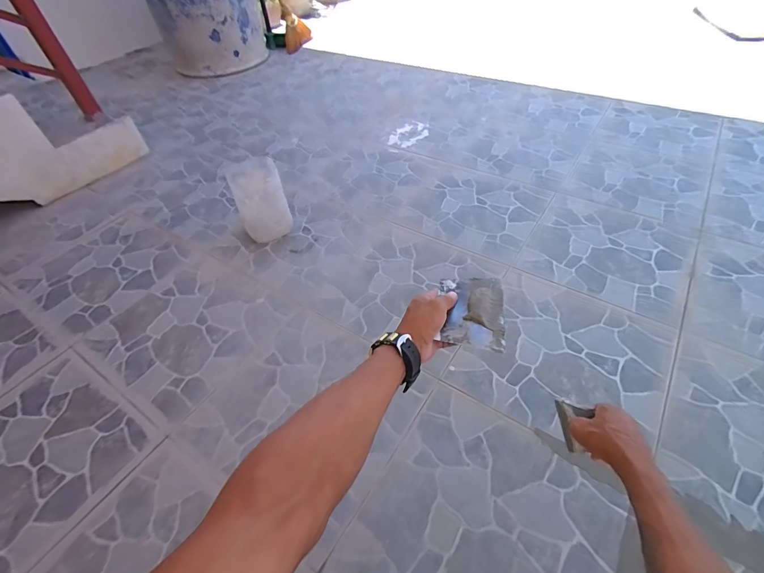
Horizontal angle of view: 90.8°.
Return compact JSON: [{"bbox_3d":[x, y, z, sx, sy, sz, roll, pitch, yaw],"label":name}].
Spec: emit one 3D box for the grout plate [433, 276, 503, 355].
[{"bbox_3d":[0.127,0.032,0.536,0.088,0.013,0.131,3,44,13],"label":"grout plate"}]

